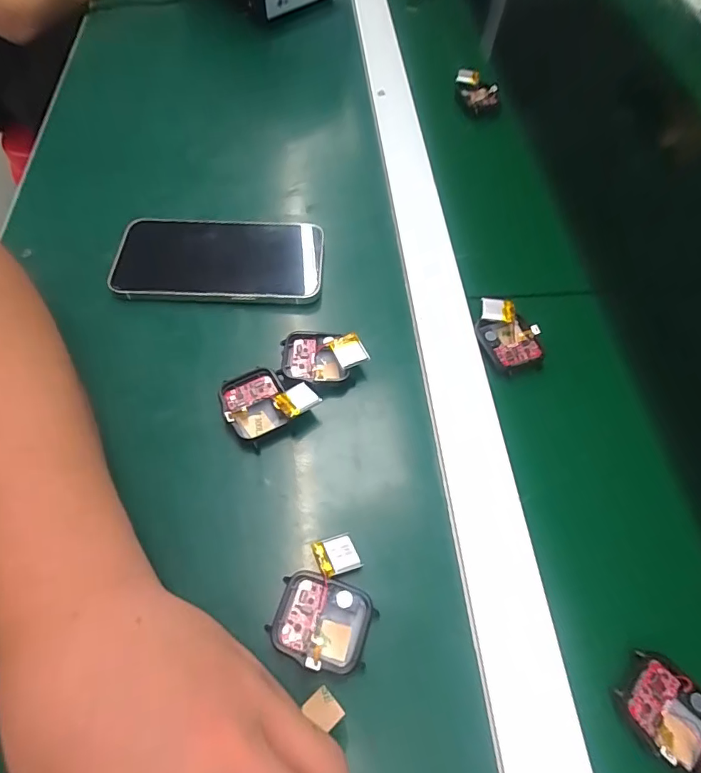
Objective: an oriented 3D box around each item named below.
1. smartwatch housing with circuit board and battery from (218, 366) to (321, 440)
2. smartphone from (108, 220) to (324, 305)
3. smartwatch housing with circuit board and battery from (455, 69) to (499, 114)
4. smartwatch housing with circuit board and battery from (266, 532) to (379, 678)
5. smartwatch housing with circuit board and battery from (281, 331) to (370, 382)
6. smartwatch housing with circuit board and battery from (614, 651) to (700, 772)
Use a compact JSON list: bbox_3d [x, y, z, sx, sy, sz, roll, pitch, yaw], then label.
[{"bbox_3d":[-0.050,0.007,0.273,0.049,0.020,0.043,-23,64,-16],"label":"smartwatch housing with circuit board and battery"},{"bbox_3d":[-0.092,-0.094,0.327,0.143,0.013,0.073,1,62,3],"label":"smartphone"},{"bbox_3d":[0.126,-0.287,0.443,0.040,0.019,0.045,-22,64,-15],"label":"smartwatch housing with circuit board and battery"},{"bbox_3d":[-0.010,0.104,0.224,0.046,0.009,0.058,18,61,7],"label":"smartwatch housing with circuit board and battery"},{"bbox_3d":[-0.017,-0.018,0.287,0.052,0.015,0.036,0,60,-3],"label":"smartwatch housing with circuit board and battery"},{"bbox_3d":[0.153,0.156,0.207,0.037,0.014,0.058,-37,68,-21],"label":"smartwatch housing with circuit board and battery"}]

